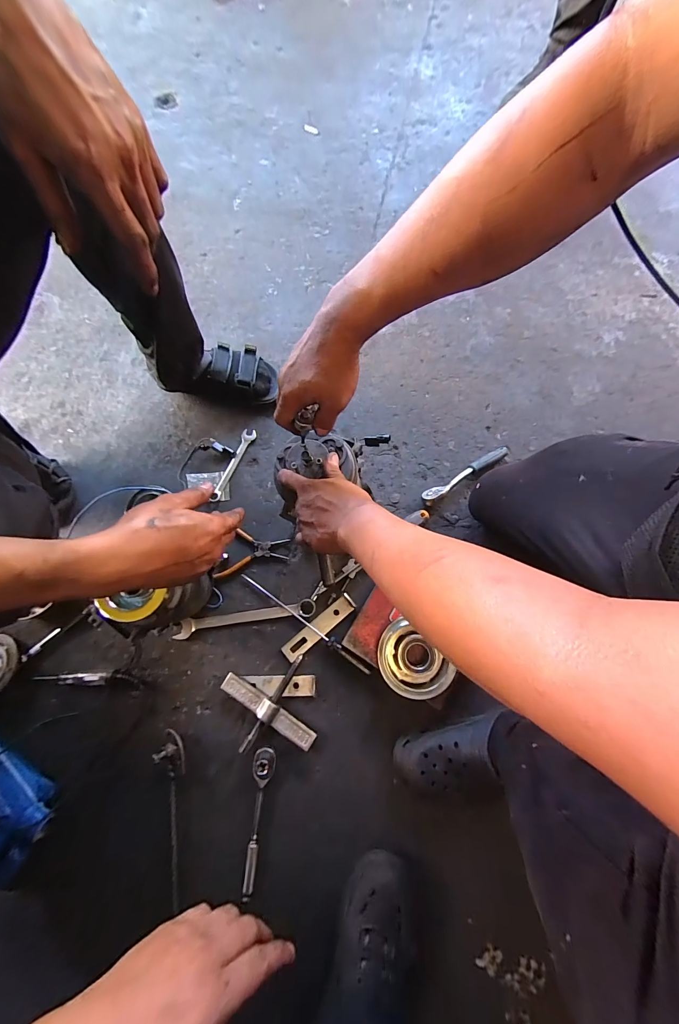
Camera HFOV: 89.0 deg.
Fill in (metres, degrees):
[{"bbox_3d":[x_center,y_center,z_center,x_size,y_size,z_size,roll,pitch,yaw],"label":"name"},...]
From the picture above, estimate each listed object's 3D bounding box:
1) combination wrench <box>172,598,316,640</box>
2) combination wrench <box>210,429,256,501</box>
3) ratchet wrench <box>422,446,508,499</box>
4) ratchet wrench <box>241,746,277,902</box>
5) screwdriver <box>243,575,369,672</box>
[{"bbox_3d":[-0.168,0.192,0.626,0.249,0.009,0.031,-10,75,-2],"label":"combination wrench"},{"bbox_3d":[-0.214,-0.096,0.704,0.028,0.008,0.168,20,75,6],"label":"combination wrench"},{"bbox_3d":[0.252,-0.076,0.685,0.204,0.031,0.023,-30,76,-8],"label":"ratchet wrench"},{"bbox_3d":[-0.125,0.463,0.523,0.032,0.028,0.176,5,75,2],"label":"ratchet wrench"},{"bbox_3d":[-0.065,0.193,0.612,0.280,0.024,0.016,35,77,9],"label":"screwdriver"}]

